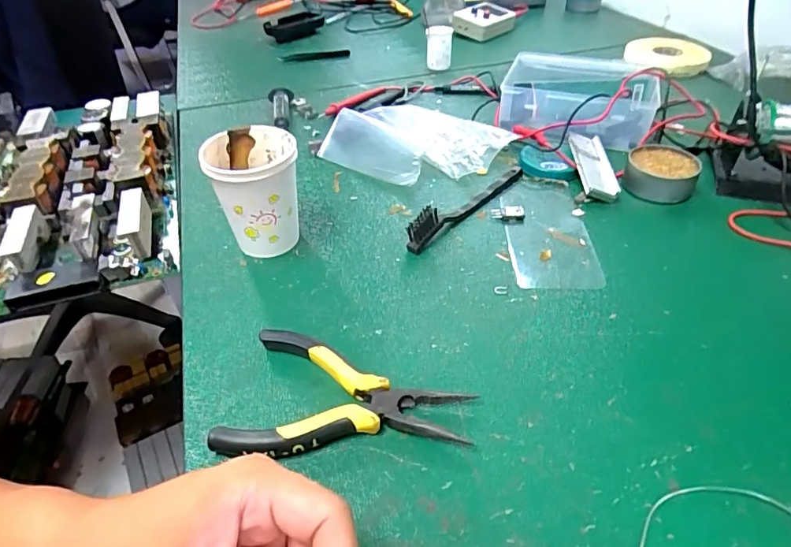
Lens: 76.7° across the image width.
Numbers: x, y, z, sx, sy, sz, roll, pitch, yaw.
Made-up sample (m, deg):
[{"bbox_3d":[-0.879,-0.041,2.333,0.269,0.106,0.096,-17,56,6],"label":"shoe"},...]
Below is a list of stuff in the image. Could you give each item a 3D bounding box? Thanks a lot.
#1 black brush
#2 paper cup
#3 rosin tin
[{"bbox_3d":[0.069,-0.071,0.458,0.017,0.031,0.163,32,52,32],"label":"black brush"},{"bbox_3d":[-0.112,-0.064,0.415,0.067,0.092,0.067,-1,42,1],"label":"paper cup"},{"bbox_3d":[0.257,-0.099,0.488,0.062,0.028,0.067,-1,42,1],"label":"rosin tin"}]

